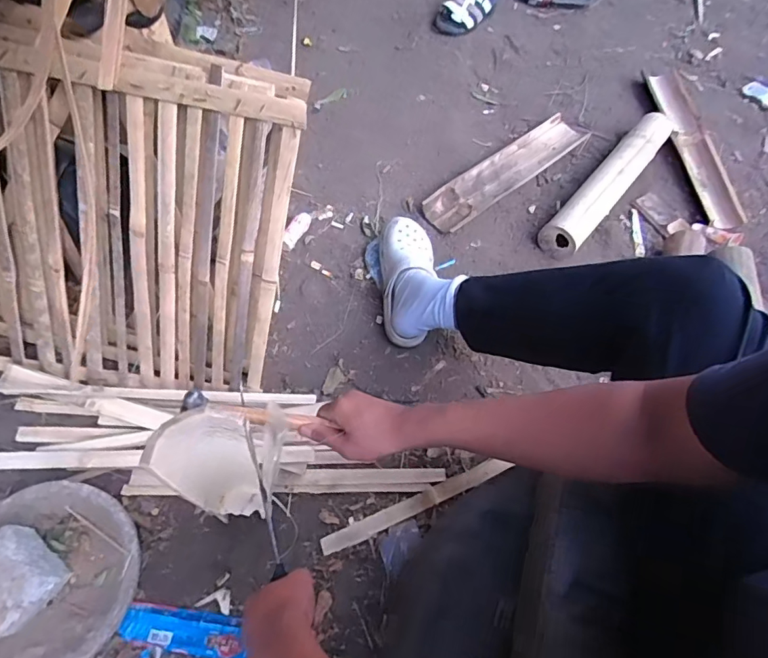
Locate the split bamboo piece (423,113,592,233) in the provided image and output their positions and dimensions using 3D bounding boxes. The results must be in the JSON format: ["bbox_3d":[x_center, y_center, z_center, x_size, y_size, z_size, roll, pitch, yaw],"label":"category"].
[{"bbox_3d":[0.306,-0.396,1.187,0.529,0.031,0.098,-36,68,-22],"label":"split bamboo piece"}]

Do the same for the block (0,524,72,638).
[{"bbox_3d":[-0.496,0.334,0.645,0.108,0.072,0.102,38,64,18],"label":"block"}]

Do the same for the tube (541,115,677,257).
[{"bbox_3d":[0.543,-0.357,1.160,0.084,0.074,0.519,38,64,18],"label":"tube"}]

